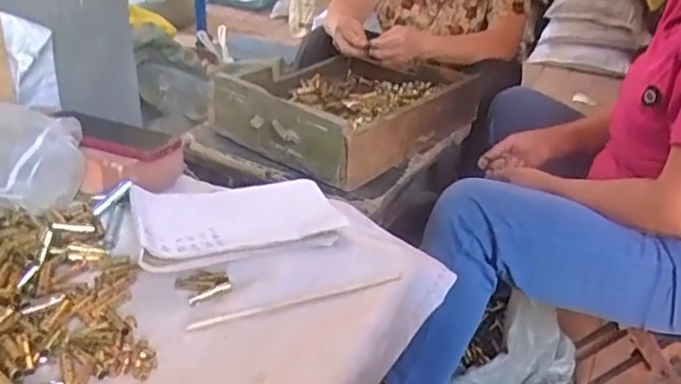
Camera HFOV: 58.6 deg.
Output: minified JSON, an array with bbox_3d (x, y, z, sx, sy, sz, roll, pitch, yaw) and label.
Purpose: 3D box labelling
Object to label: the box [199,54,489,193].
[{"bbox_3d":[0.021,-0.183,1.200,0.354,0.113,0.453,24,35,29],"label":"box"}]

